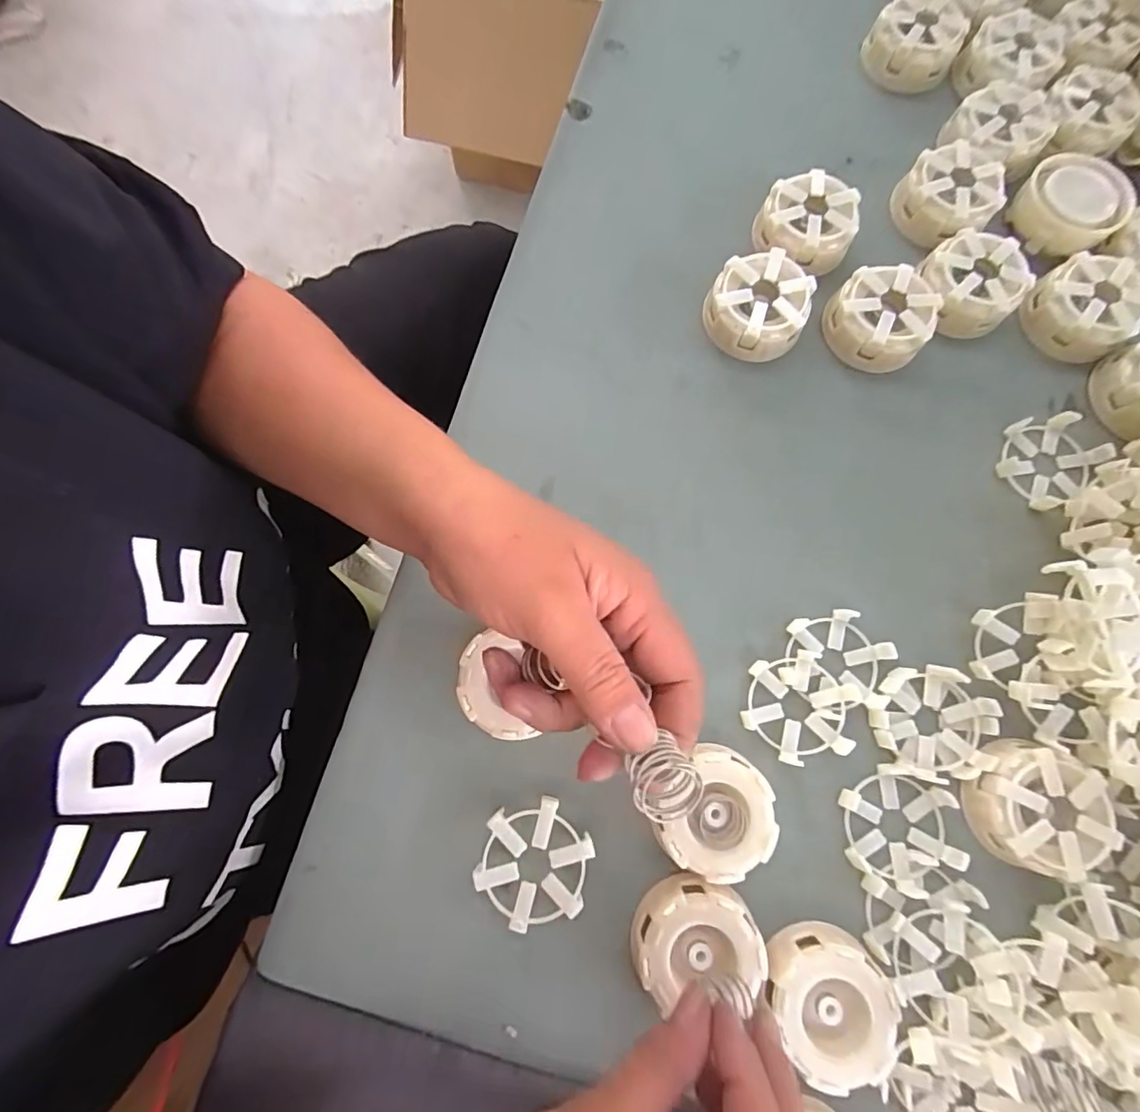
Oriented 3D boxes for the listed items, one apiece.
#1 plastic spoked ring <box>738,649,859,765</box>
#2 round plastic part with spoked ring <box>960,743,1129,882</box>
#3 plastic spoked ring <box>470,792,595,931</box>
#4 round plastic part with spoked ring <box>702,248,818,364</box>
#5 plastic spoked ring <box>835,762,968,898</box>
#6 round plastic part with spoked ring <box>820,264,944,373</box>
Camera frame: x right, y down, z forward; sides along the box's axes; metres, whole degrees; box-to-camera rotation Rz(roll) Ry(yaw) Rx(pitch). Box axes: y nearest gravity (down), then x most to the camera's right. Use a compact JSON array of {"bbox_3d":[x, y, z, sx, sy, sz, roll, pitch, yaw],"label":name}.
[{"bbox_3d":[0.126,0.083,0.287,0.056,0.010,0.060,0,78,1],"label":"plastic spoked ring"},{"bbox_3d":[0.237,0.128,0.266,0.057,0.023,0.058,0,78,1],"label":"round plastic part with spoked ring"},{"bbox_3d":[-0.018,0.157,0.271,0.060,0.016,0.055,0,78,1],"label":"plastic spoked ring"},{"bbox_3d":[0.117,-0.157,0.331,0.060,0.033,0.056,0,78,1],"label":"round plastic part with spoked ring"},{"bbox_3d":[0.172,0.142,0.271,0.054,0.010,0.060,-2,78,0],"label":"plastic spoked ring"},{"bbox_3d":[0.196,-0.150,0.332,0.060,0.029,0.056,0,78,1],"label":"round plastic part with spoked ring"}]

